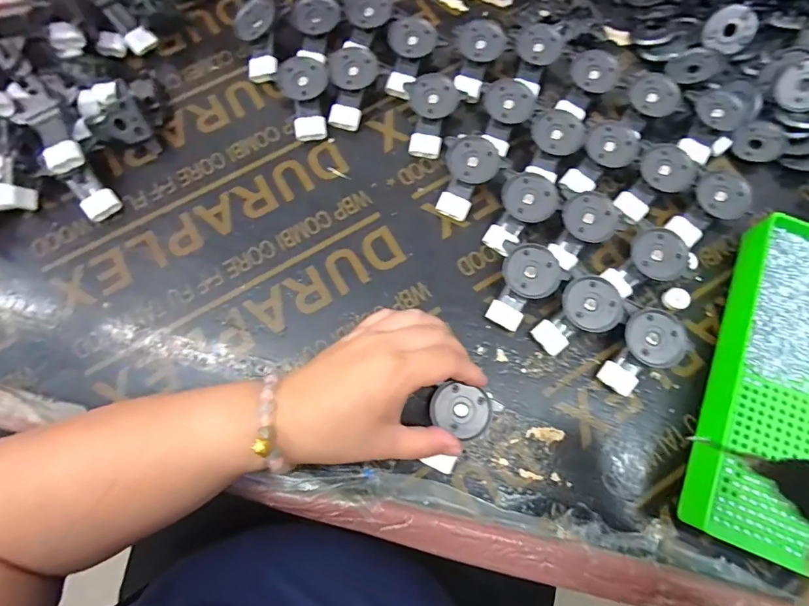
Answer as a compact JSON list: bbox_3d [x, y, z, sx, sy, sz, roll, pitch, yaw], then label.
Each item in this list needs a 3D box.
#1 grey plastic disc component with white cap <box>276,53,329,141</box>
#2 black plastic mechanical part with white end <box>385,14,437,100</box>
[{"bbox_3d":[-0.088,-0.183,0.378,0.042,0.017,0.073,-8,96,-1],"label":"grey plastic disc component with white cap"},{"bbox_3d":[0.002,-0.228,0.393,0.040,0.016,0.069,19,100,5],"label":"black plastic mechanical part with white end"}]

